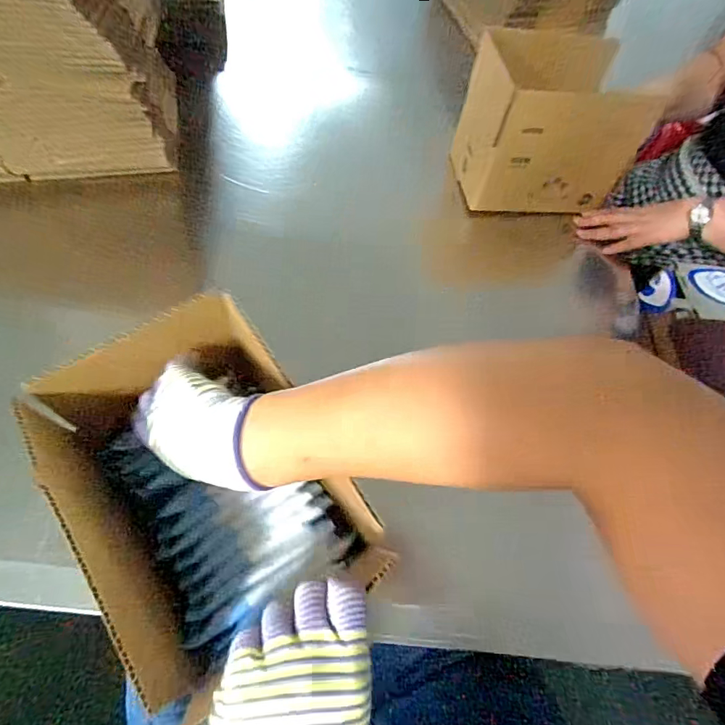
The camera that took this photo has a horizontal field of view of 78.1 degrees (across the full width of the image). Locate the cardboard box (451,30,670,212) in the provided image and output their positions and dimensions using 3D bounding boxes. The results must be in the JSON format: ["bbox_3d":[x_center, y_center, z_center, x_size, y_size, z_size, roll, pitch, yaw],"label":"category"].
[{"bbox_3d":[0.291,-0.381,0.735,0.237,0.205,0.181,-5,61,-7],"label":"cardboard box"}]

